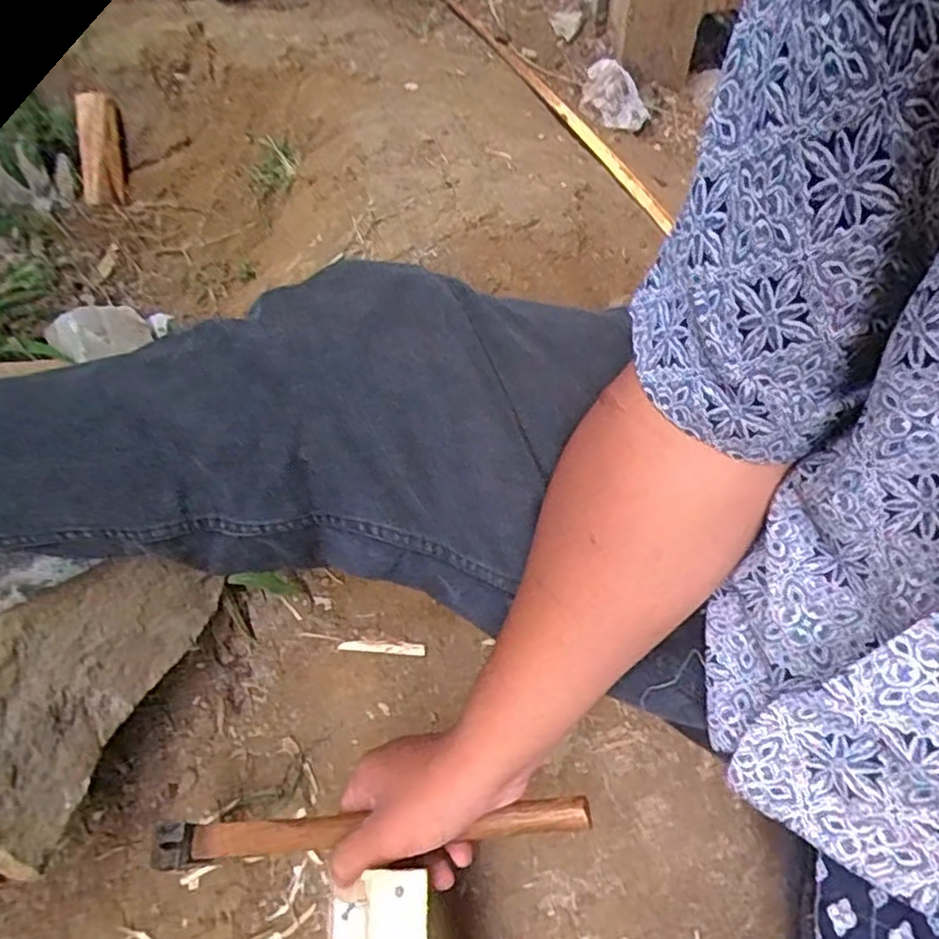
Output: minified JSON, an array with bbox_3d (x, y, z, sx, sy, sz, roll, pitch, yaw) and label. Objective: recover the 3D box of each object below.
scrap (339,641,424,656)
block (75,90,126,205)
[{"bbox_3d":[-0.076,0.155,0.598,0.074,0.004,0.010,2,52,3],"label":"scrap"},{"bbox_3d":[-0.469,-0.413,0.875,0.045,0.023,0.170,-12,75,-7],"label":"block"}]

